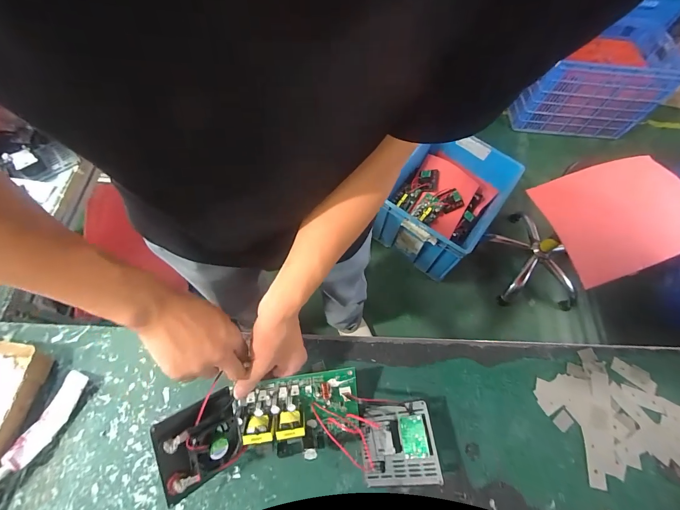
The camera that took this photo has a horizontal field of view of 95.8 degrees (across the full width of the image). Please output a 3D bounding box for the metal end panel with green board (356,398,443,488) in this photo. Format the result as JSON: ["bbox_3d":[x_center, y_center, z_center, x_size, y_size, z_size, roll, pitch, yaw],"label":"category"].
[{"bbox_3d":[0.067,0.232,0.380,0.092,0.022,0.086,-20,56,22],"label":"metal end panel with green board"}]

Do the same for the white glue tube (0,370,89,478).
[{"bbox_3d":[-0.377,0.219,0.387,0.035,0.028,0.137,16,63,6],"label":"white glue tube"}]

